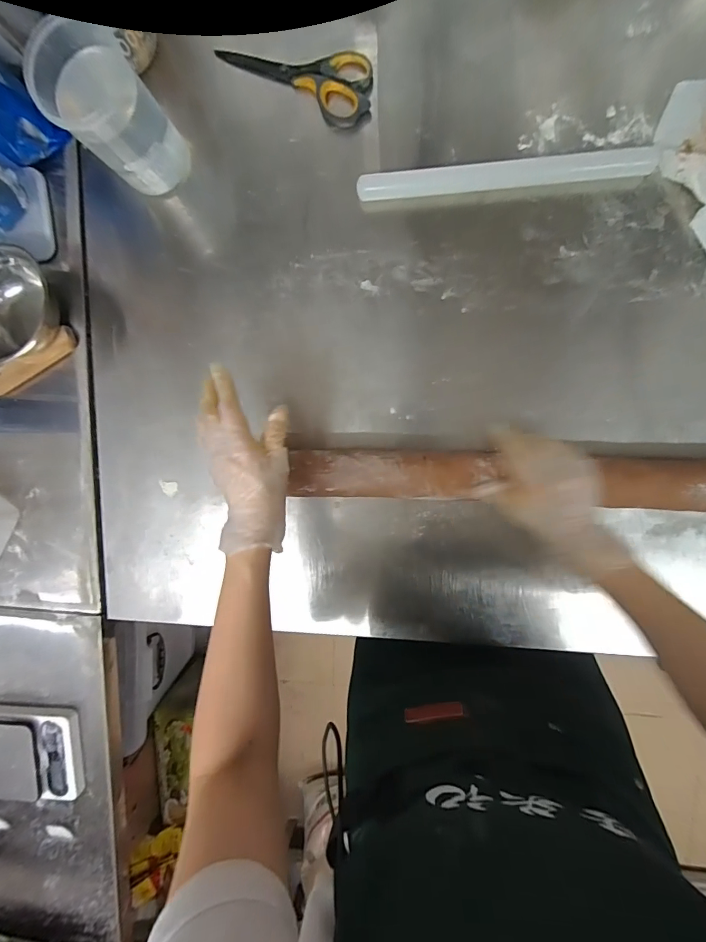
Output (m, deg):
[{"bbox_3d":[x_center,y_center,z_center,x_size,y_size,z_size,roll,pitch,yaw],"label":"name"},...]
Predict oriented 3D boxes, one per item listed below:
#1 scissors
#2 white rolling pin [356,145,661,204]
[{"bbox_3d":[-0.065,-0.477,0.476,0.191,0.014,0.066,27,98,3],"label":"scissors"},{"bbox_3d":[0.168,-0.331,0.457,0.320,0.025,0.031,-1,96,7],"label":"white rolling pin"}]

